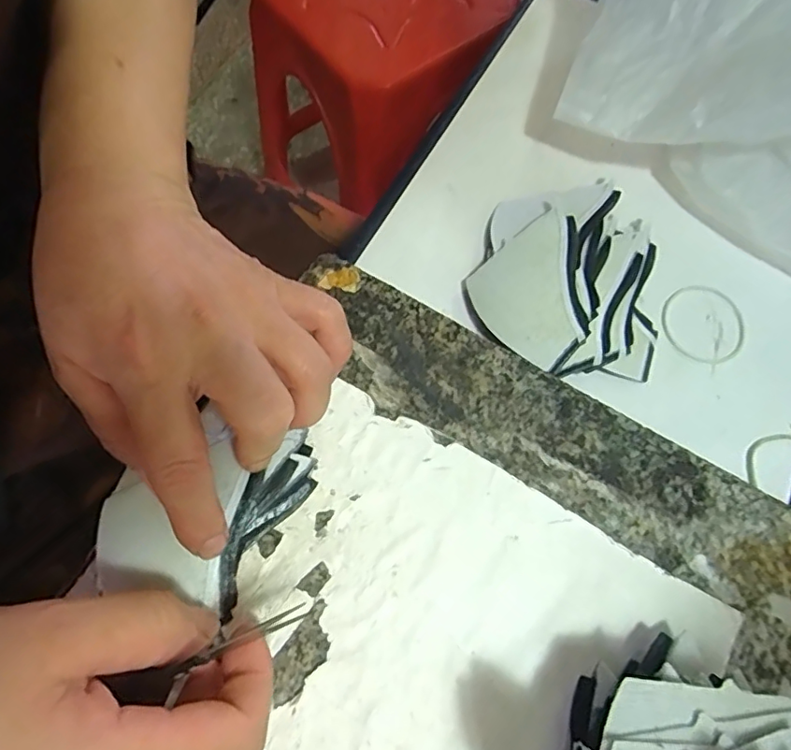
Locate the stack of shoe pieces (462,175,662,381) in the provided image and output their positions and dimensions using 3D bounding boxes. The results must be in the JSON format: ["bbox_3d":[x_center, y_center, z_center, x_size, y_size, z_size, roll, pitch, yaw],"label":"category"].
[{"bbox_3d":[0.095,-0.055,0.303,0.103,0.023,0.113,0,69,-2],"label":"stack of shoe pieces"}]

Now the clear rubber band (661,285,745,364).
[{"bbox_3d":[0.176,-0.029,0.311,0.047,0.004,0.049,1,69,-1],"label":"clear rubber band"}]

